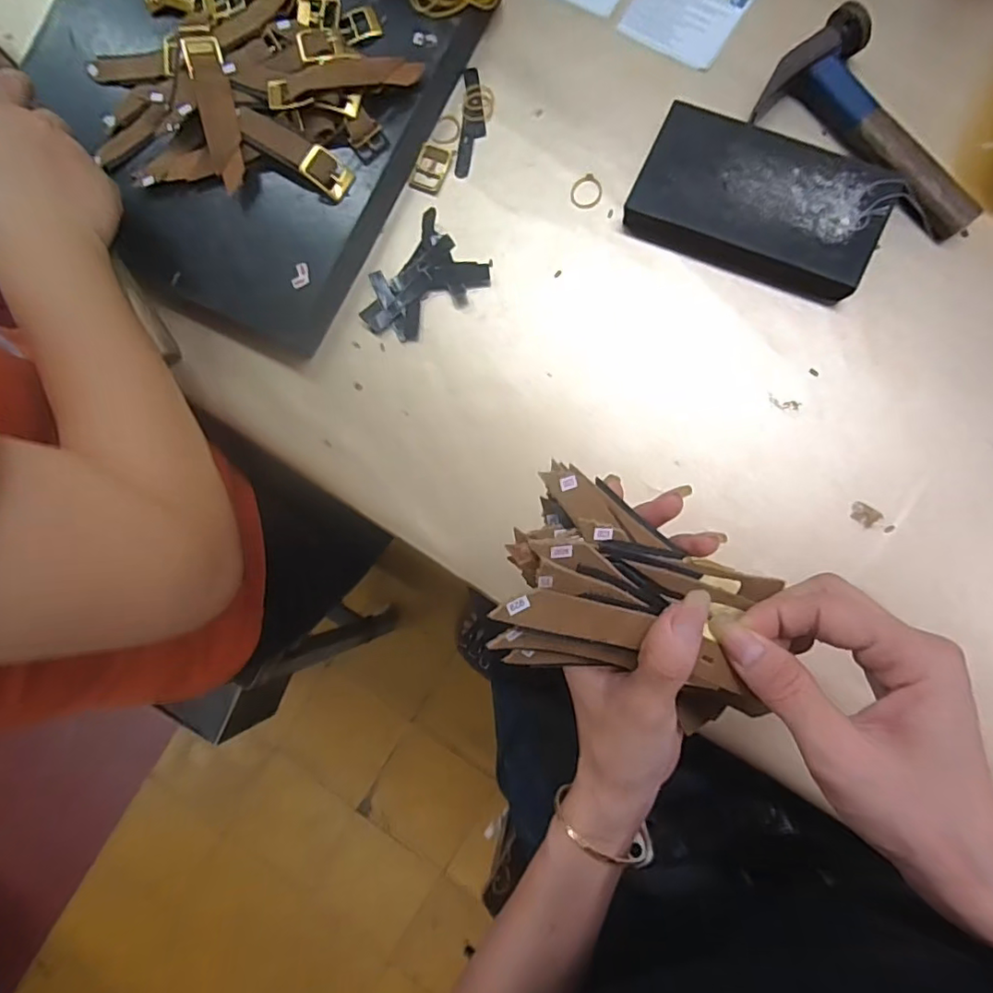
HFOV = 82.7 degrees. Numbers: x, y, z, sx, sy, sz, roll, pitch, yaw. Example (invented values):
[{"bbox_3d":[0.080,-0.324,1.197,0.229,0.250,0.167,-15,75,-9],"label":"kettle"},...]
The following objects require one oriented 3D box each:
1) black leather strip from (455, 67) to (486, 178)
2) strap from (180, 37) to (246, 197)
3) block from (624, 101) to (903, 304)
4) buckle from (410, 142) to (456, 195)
[{"bbox_3d":[-0.017,-0.270,0.407,0.018,0.004,0.081,5,86,8],"label":"black leather strip"},{"bbox_3d":[-0.191,-0.265,0.393,0.025,0.023,0.107,-15,82,4],"label":"strap"},{"bbox_3d":[0.172,-0.196,0.369,0.150,0.023,0.089,26,89,8],"label":"block"},{"bbox_3d":[-0.047,-0.237,0.408,0.023,0.005,0.034,22,89,8],"label":"buckle"}]

